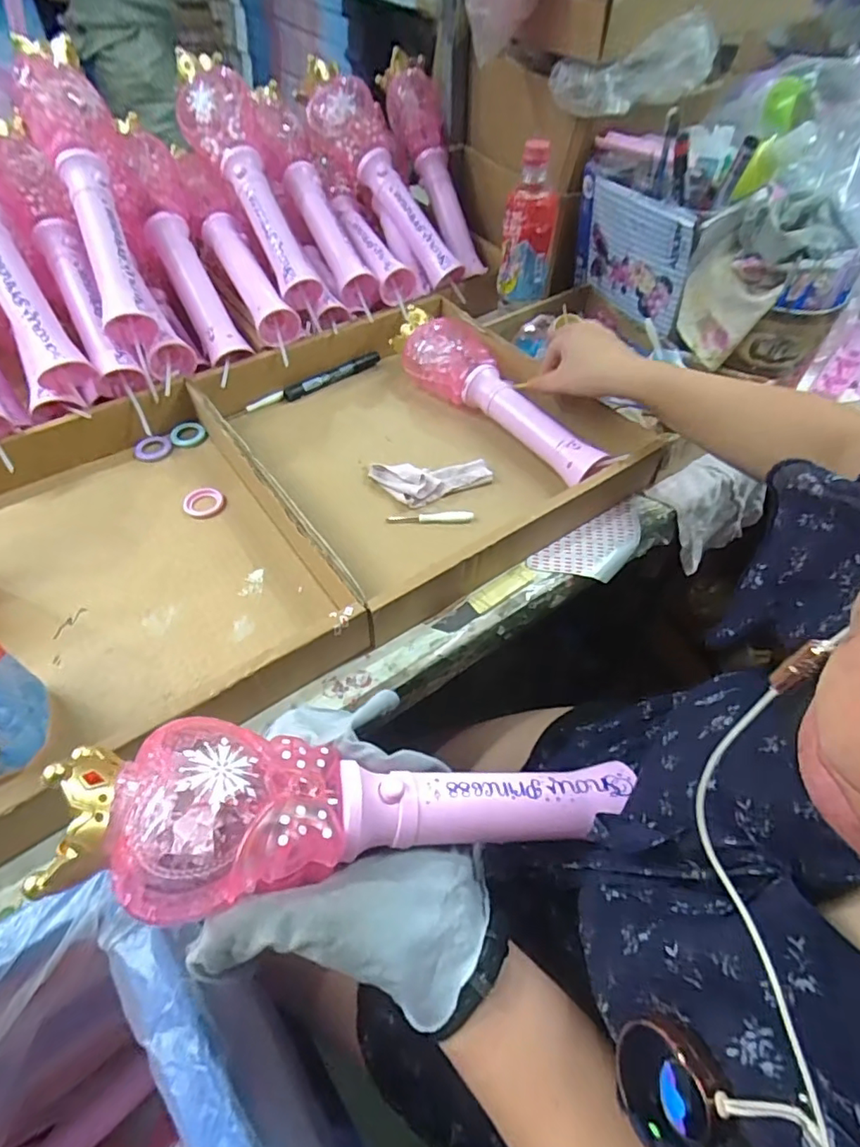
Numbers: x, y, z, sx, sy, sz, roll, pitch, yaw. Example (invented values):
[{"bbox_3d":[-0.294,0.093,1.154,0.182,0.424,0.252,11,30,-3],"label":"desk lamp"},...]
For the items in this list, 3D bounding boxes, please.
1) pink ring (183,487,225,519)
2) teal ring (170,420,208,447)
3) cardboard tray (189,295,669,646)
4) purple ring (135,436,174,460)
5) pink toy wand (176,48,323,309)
[{"bbox_3d":[-0.223,-0.069,0.547,0.039,0.009,0.035,-24,57,-18],"label":"pink ring"},{"bbox_3d":[-0.267,-0.154,0.610,0.037,0.010,0.031,-24,57,-18],"label":"teal ring"},{"bbox_3d":[0.014,-0.172,0.614,0.413,0.052,0.413,-30,59,-21],"label":"cardboard tray"},{"bbox_3d":[-0.298,-0.135,0.597,0.038,0.008,0.033,-29,59,-21],"label":"purple ring"},{"bbox_3d":[-0.213,-0.456,0.649,0.069,0.063,0.305,-25,89,-19],"label":"pink toy wand"}]

